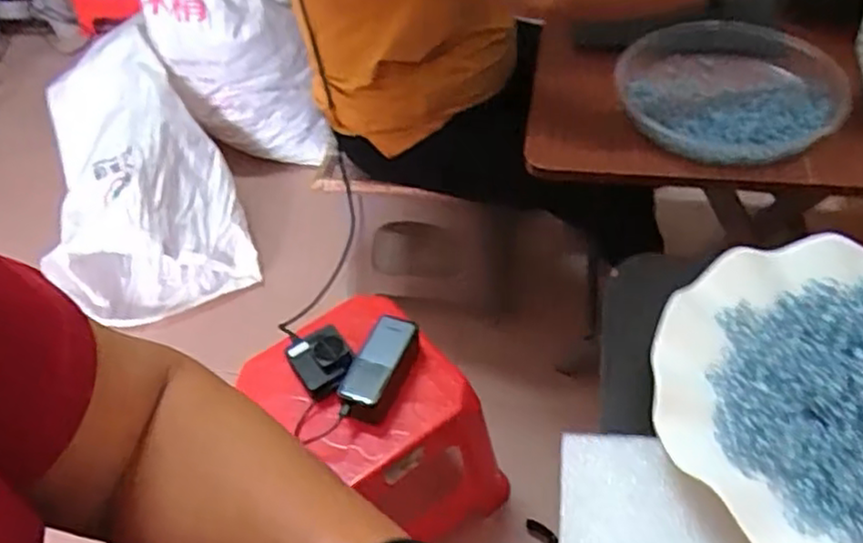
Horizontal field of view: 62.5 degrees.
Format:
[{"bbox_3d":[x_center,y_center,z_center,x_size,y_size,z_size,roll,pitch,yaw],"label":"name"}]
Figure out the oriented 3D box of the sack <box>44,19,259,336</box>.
[{"bbox_3d":[-0.600,-0.207,1.426,0.328,0.260,0.606,-23,50,-14],"label":"sack"}]

